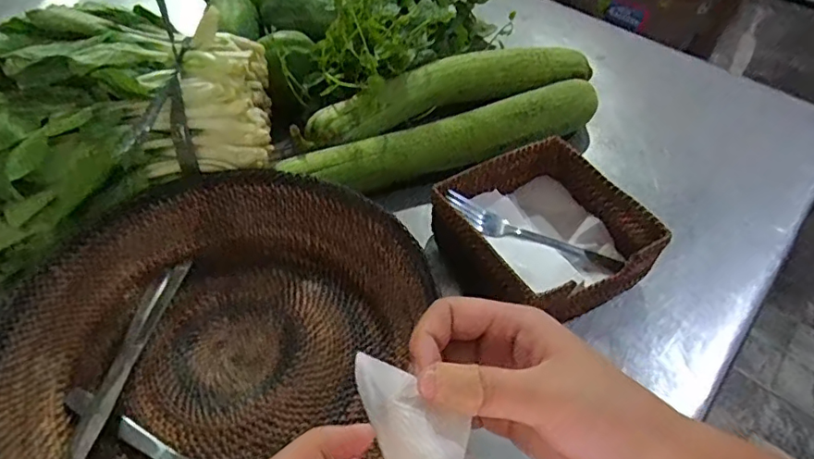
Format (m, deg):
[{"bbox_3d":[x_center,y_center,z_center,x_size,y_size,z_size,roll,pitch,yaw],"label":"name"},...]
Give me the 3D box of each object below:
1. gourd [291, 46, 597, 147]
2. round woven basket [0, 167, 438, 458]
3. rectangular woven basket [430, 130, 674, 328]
[{"bbox_3d":[0.043,-0.159,0.641,0.371,0.050,0.074,-18,53,-18],"label":"gourd"},{"bbox_3d":[-0.147,0.088,0.424,0.283,0.072,0.309,2,50,-2],"label":"round woven basket"},{"bbox_3d":[0.118,0.001,0.506,0.156,0.063,0.161,-22,54,-20],"label":"rectangular woven basket"}]

